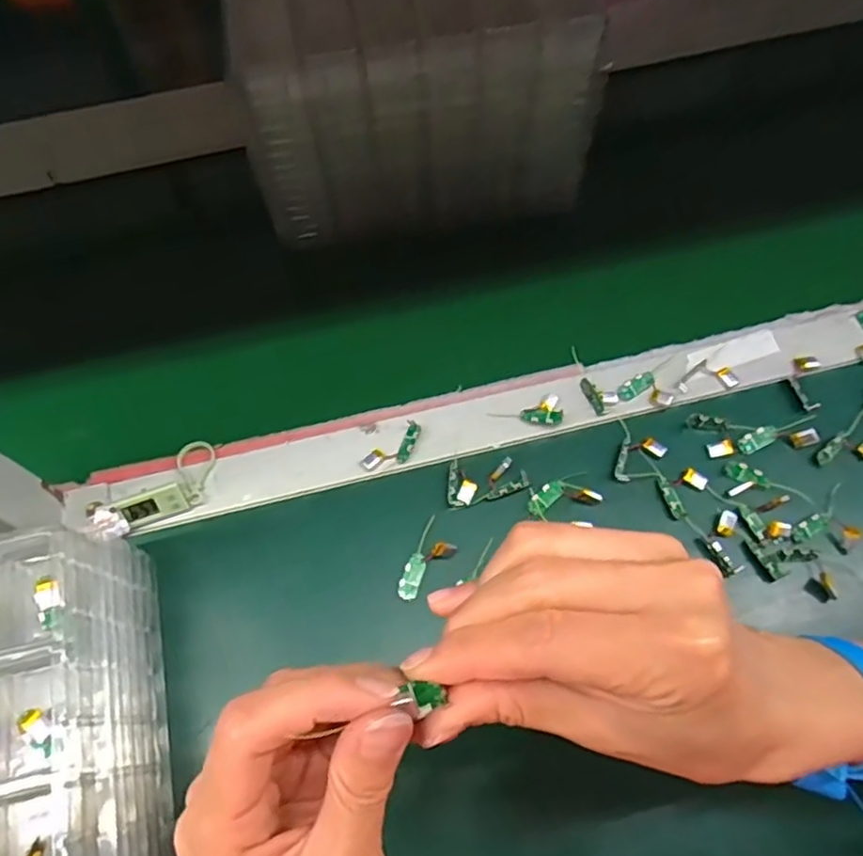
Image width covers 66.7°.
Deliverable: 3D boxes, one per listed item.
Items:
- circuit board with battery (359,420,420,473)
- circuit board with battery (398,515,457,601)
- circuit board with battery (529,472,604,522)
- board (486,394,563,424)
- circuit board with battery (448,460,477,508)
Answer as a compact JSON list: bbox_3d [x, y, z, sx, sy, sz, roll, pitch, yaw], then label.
[{"bbox_3d":[-0.025,0.015,0.448,0.047,0.005,0.021,-38,70,-15],"label":"circuit board with battery"},{"bbox_3d":[-0.002,0.084,0.413,0.023,0.010,0.054,26,69,12],"label":"circuit board with battery"},{"bbox_3d":[0.086,0.045,0.427,0.045,0.006,0.023,-18,67,-7],"label":"circuit board with battery"},{"bbox_3d":[0.066,-0.011,0.455,0.049,0.007,0.023,-6,66,-2],"label":"board"},{"bbox_3d":[0.021,0.036,0.433,0.018,0.004,0.030,2,66,2],"label":"circuit board with battery"}]

